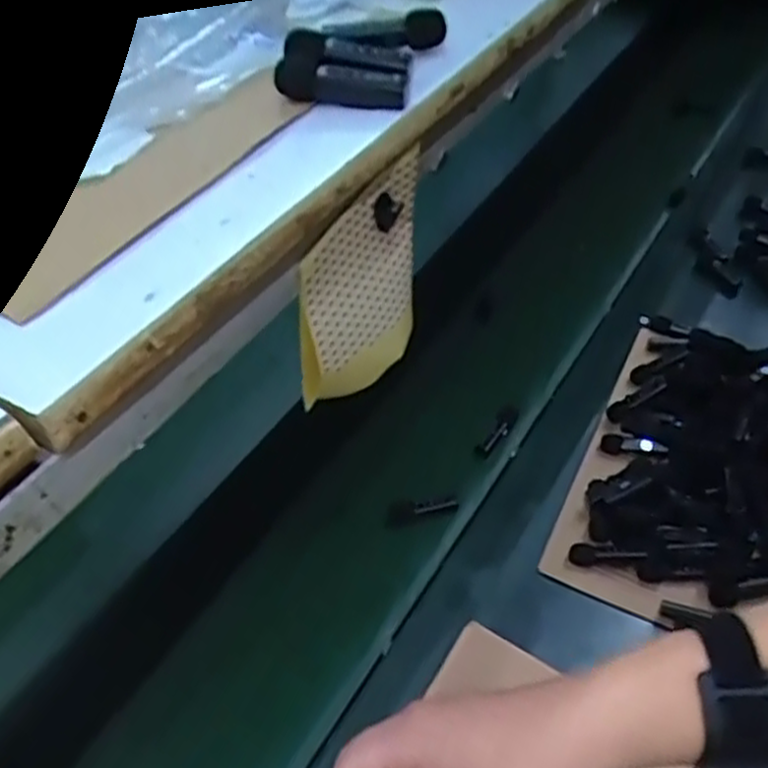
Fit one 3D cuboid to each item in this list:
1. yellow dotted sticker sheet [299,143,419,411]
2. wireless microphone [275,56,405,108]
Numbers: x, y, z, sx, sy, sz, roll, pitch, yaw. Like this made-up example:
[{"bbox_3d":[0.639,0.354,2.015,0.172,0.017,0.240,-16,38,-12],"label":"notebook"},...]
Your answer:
[{"bbox_3d":[-0.010,-0.044,0.401,0.012,0.122,0.096,25,53,26],"label":"yellow dotted sticker sheet"},{"bbox_3d":[-0.020,-0.142,0.366,0.063,0.018,0.015,10,48,14],"label":"wireless microphone"}]

